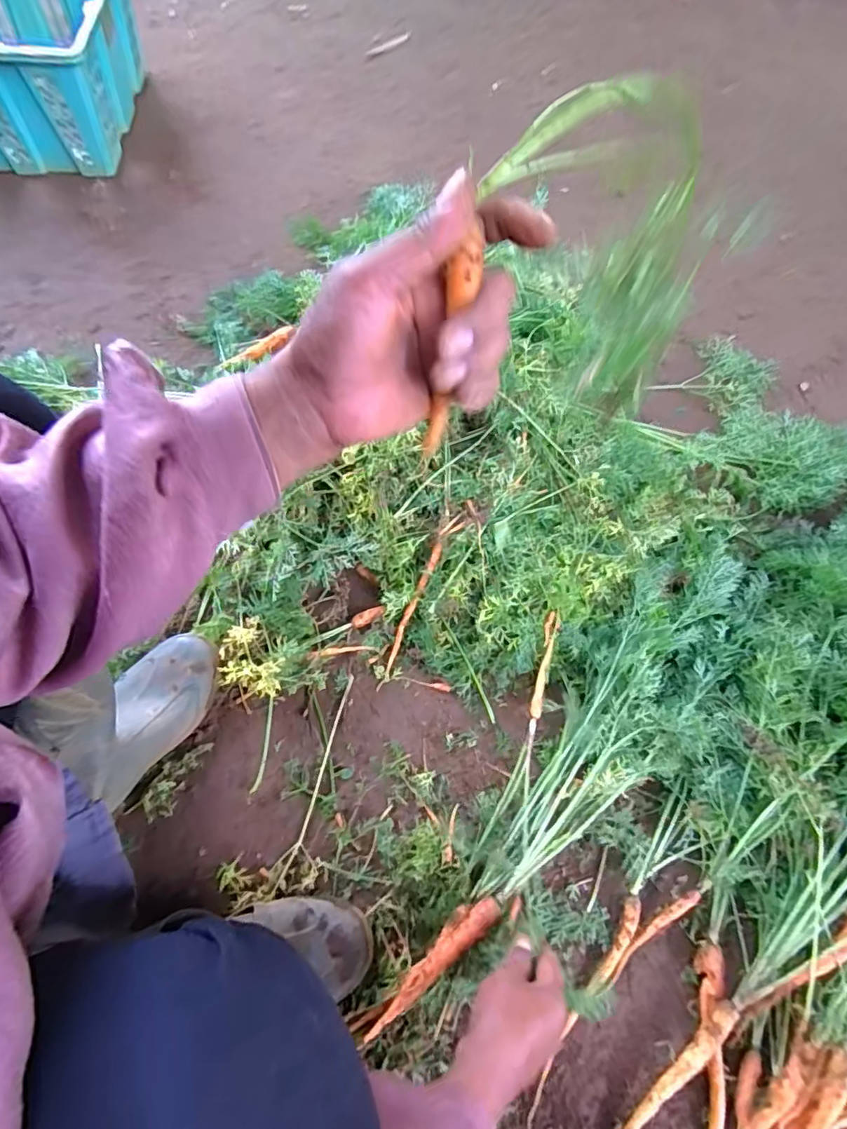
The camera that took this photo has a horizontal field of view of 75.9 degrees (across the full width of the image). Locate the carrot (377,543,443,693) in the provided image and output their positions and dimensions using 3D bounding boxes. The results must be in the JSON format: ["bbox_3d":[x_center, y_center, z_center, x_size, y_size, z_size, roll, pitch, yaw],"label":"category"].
[{"bbox_3d":[-0.019,0.062,0.674,0.014,0.016,0.192,22,84,8],"label":"carrot"}]

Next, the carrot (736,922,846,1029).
[{"bbox_3d":[0.378,0.399,0.531,0.168,0.022,0.023,-42,72,6],"label":"carrot"}]

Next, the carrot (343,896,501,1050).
[{"bbox_3d":[0.004,0.378,0.510,0.167,0.020,0.027,-36,72,-15],"label":"carrot"}]

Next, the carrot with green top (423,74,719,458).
[{"bbox_3d":[0.078,-0.134,0.296,0.192,0.187,0.046,-26,69,-14],"label":"carrot with green top"}]

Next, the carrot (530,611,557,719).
[{"bbox_3d":[0.143,0.119,0.645,0.016,0.012,0.128,14,65,4],"label":"carrot"}]

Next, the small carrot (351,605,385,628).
[{"bbox_3d":[-0.070,0.069,0.694,0.044,0.020,0.018,-22,68,-12],"label":"small carrot"}]

